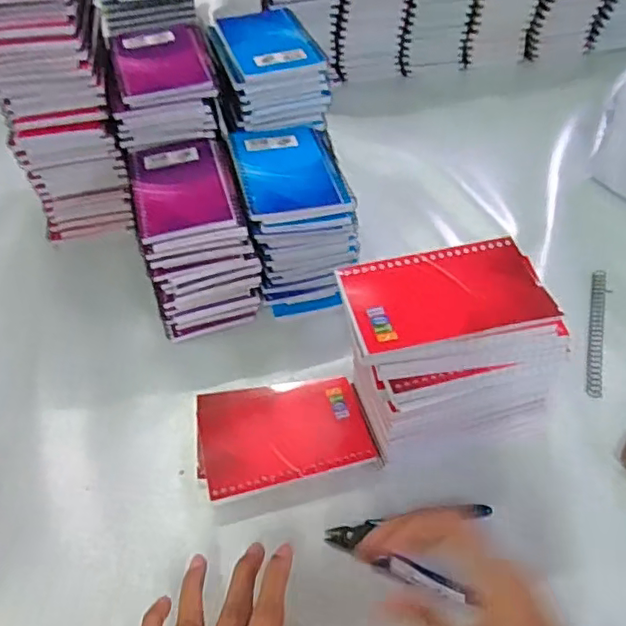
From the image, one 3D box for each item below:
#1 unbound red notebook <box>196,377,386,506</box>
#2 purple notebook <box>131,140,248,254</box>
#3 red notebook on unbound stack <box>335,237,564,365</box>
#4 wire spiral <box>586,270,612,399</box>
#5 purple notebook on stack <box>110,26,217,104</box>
[{"bbox_3d":[-0.024,0.096,0.475,0.137,0.016,0.099,-11,49,-8],"label":"unbound red notebook"},{"bbox_3d":[-0.116,-0.110,0.532,0.086,0.016,0.127,-13,49,-9],"label":"purple notebook"},{"bbox_3d":[0.088,-0.014,0.393,0.131,0.012,0.084,-10,49,-7],"label":"red notebook on unbound stack"},{"bbox_3d":[0.265,0.014,0.543,0.015,0.010,0.153,13,50,13],"label":"wire spiral"},{"bbox_3d":[-0.148,-0.248,0.571,0.086,0.015,0.126,-11,54,-12],"label":"purple notebook on stack"}]

